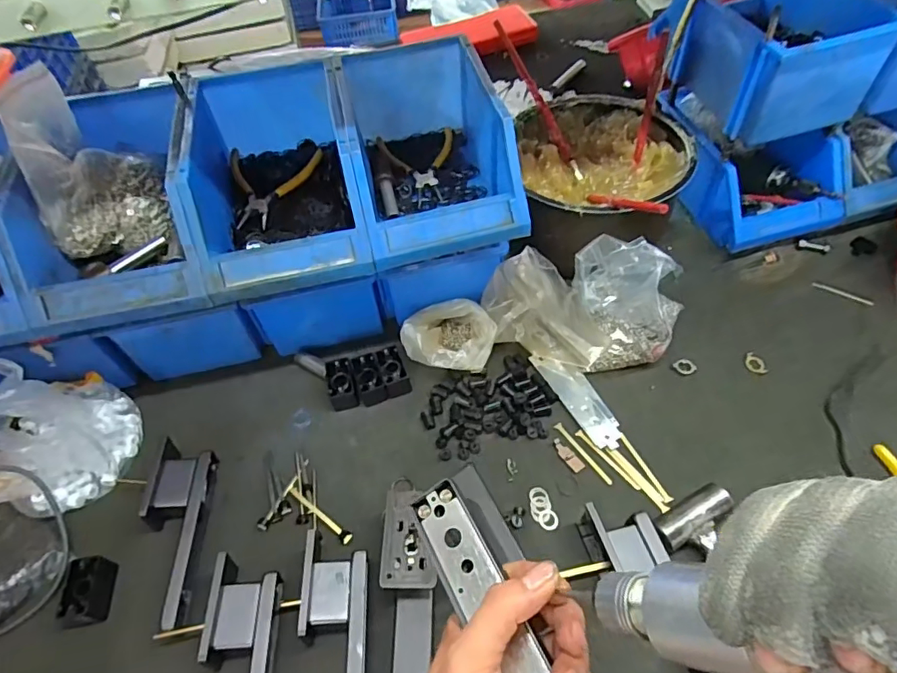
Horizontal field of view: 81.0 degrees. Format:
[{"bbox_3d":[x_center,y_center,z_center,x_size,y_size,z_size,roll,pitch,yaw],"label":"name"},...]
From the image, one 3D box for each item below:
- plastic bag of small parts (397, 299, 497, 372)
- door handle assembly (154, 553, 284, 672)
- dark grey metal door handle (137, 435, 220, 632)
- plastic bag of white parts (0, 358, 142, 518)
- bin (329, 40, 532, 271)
[{"bbox_3d":[0.001,0.000,0.621,0.105,0.047,0.089,10,56,12],"label":"plastic bag of small parts"},{"bbox_3d":[-0.194,0.280,0.433,0.098,0.044,0.183,-5,55,2],"label":"door handle assembly"},{"bbox_3d":[-0.268,0.190,0.517,0.052,0.048,0.175,-9,55,-1],"label":"dark grey metal door handle"},{"bbox_3d":[-0.419,0.090,0.522,0.125,0.163,0.156,28,62,22],"label":"plastic bag of white parts"},{"bbox_3d":[-0.025,-0.195,0.551,0.147,0.113,0.246,-13,55,-4],"label":"bin"}]

